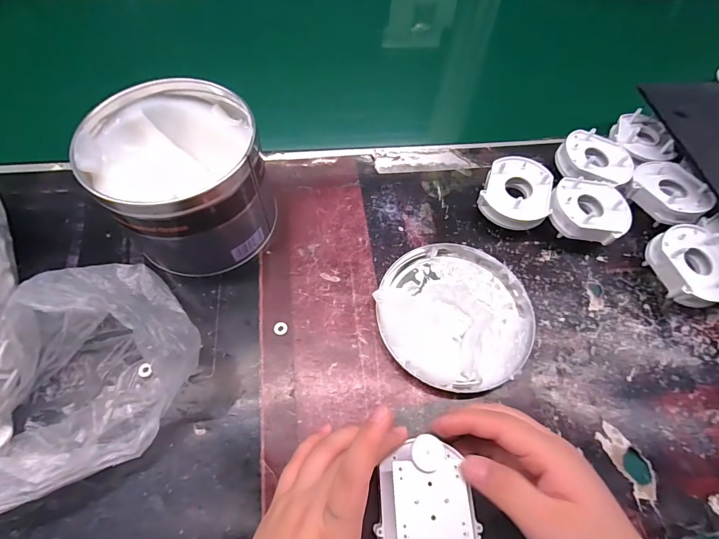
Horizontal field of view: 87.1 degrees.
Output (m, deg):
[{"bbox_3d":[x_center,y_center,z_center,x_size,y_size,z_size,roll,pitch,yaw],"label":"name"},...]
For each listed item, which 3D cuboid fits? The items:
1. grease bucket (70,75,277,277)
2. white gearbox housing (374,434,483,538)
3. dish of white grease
[{"bbox_3d":[-0.143,-0.072,0.315,0.118,0.101,0.119,2,61,-3],"label":"grease bucket"},{"bbox_3d":[0.042,0.138,0.228,0.060,0.023,0.063,6,60,0],"label":"white gearbox housing"},{"bbox_3d":[0.079,0.036,0.319,0.125,0.014,0.128,2,61,-3],"label":"dish of white grease"}]

